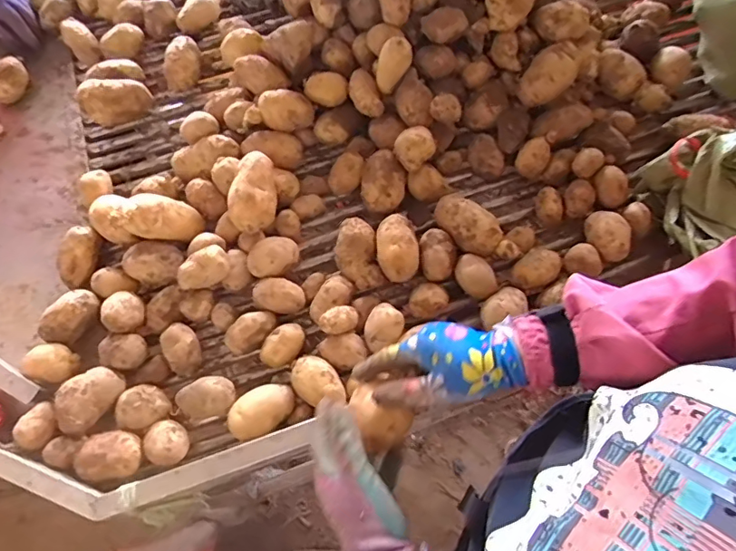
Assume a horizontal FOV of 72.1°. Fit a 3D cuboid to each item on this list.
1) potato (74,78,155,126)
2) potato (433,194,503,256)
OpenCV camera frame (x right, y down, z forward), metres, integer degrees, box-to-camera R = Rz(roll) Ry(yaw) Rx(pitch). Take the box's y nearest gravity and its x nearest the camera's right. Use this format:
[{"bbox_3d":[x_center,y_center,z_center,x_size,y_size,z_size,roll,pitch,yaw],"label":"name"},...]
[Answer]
[{"bbox_3d":[-0.418,-0.291,0.837,0.109,0.061,0.060,-14,66,-7],"label":"potato"},{"bbox_3d":[0.141,-0.072,0.717,0.106,0.051,0.059,39,70,16],"label":"potato"}]

